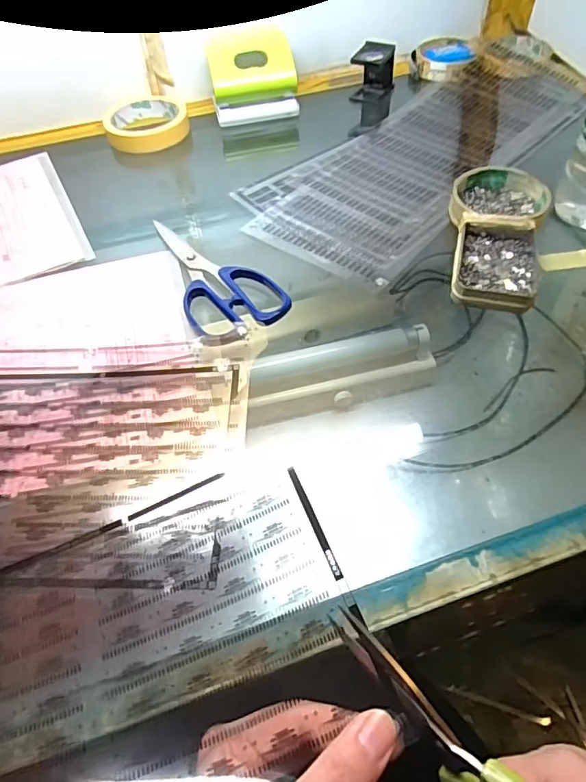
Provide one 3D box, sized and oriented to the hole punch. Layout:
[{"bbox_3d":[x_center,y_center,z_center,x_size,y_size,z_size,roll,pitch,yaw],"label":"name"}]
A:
[{"bbox_3d":[-0.047,-0.365,0.579,0.098,0.079,0.058,-12,53,-5],"label":"hole punch"}]

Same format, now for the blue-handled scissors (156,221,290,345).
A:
[{"bbox_3d":[-0.069,-0.103,0.418,0.077,0.013,0.178,-25,55,-14],"label":"blue-handled scissors"}]

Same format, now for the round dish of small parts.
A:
[{"bbox_3d":[0.186,-0.171,0.451,0.081,0.024,0.080,-2,53,3],"label":"round dish of small parts"}]

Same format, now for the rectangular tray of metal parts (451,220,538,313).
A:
[{"bbox_3d":[0.164,-0.102,0.404,0.064,0.018,0.092,11,55,12],"label":"rectangular tray of metal parts"}]

